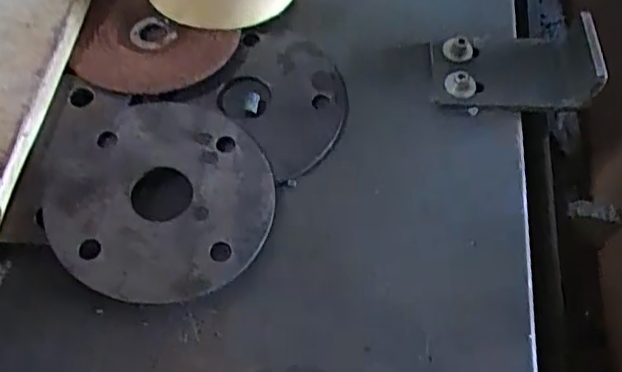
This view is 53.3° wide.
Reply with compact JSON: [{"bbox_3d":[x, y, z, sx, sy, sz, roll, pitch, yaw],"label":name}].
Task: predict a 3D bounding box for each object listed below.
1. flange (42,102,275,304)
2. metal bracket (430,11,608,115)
[{"bbox_3d":[-0.073,0.004,0.303,0.105,0.009,0.106,1,61,-2],"label":"flange"},{"bbox_3d":[0.112,-0.071,0.345,0.087,0.033,0.053,1,61,-2],"label":"metal bracket"}]

